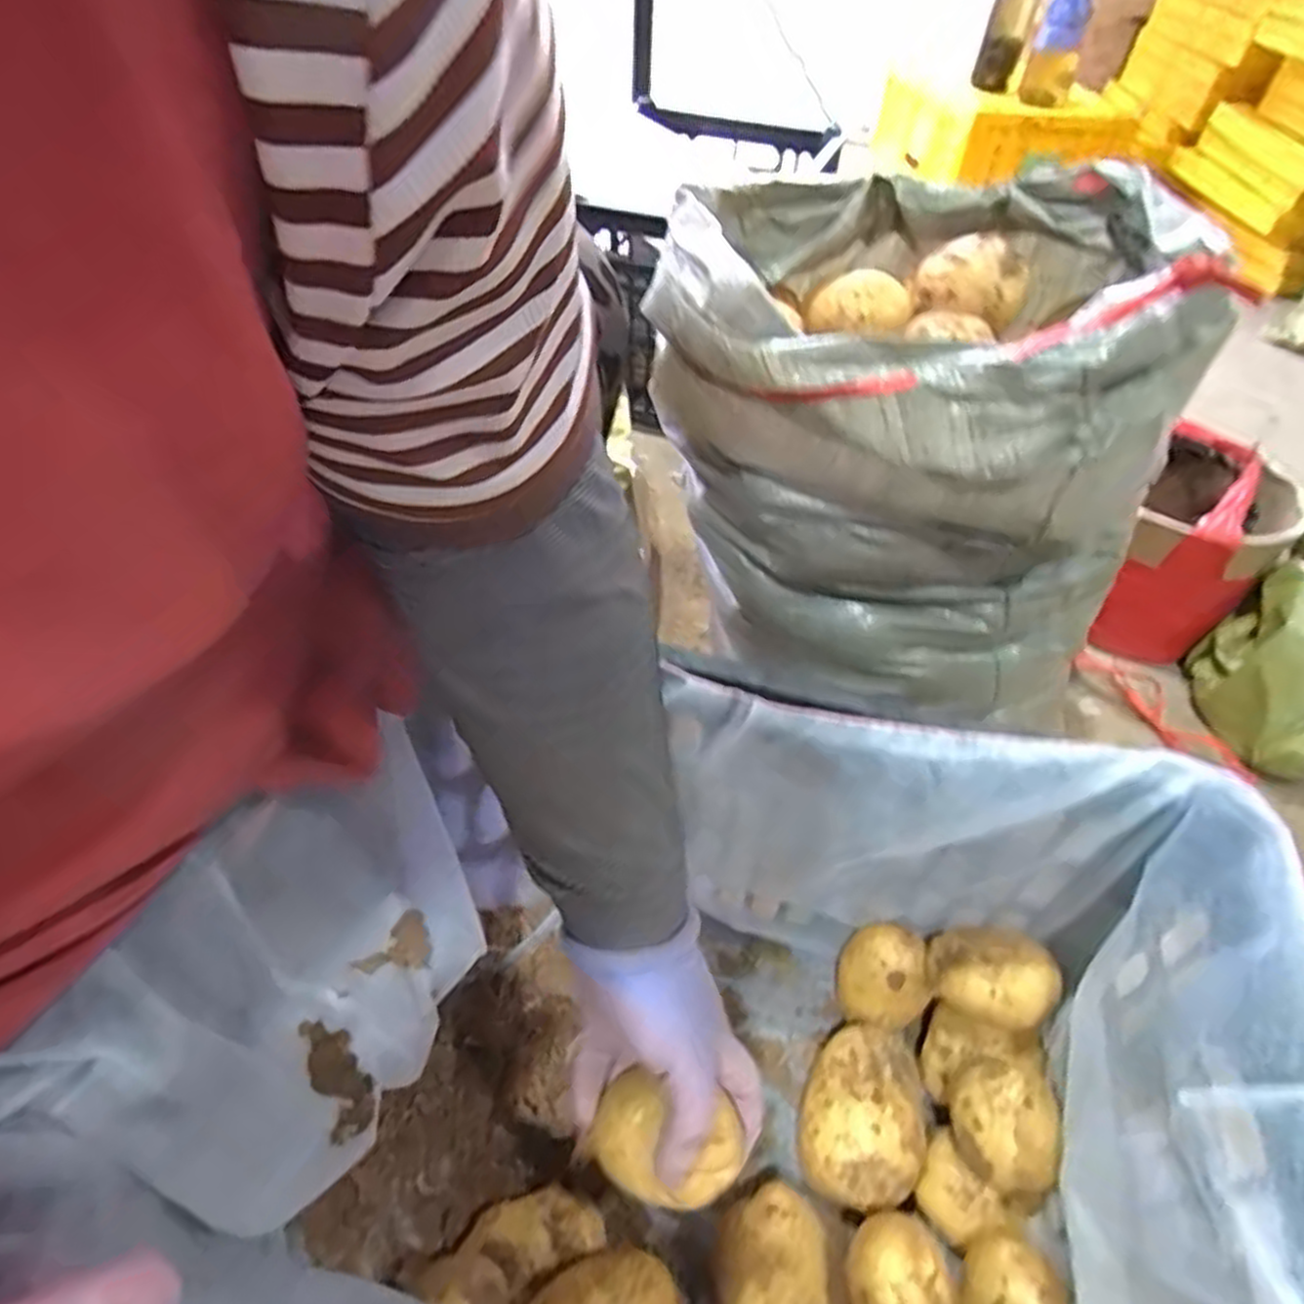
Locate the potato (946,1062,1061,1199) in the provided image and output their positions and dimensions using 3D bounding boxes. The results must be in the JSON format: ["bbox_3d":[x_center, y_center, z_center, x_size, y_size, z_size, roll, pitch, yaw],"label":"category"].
[{"bbox_3d":[0.195,0.269,0.434,0.046,0.054,0.058,-1,47,-5],"label":"potato"}]

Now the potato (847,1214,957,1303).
[{"bbox_3d":[0.126,0.331,0.395,0.047,0.039,0.065,-5,48,-9],"label":"potato"}]

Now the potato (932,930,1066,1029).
[{"bbox_3d":[0.209,0.205,0.478,0.065,0.056,0.052,11,47,6],"label":"potato"}]

